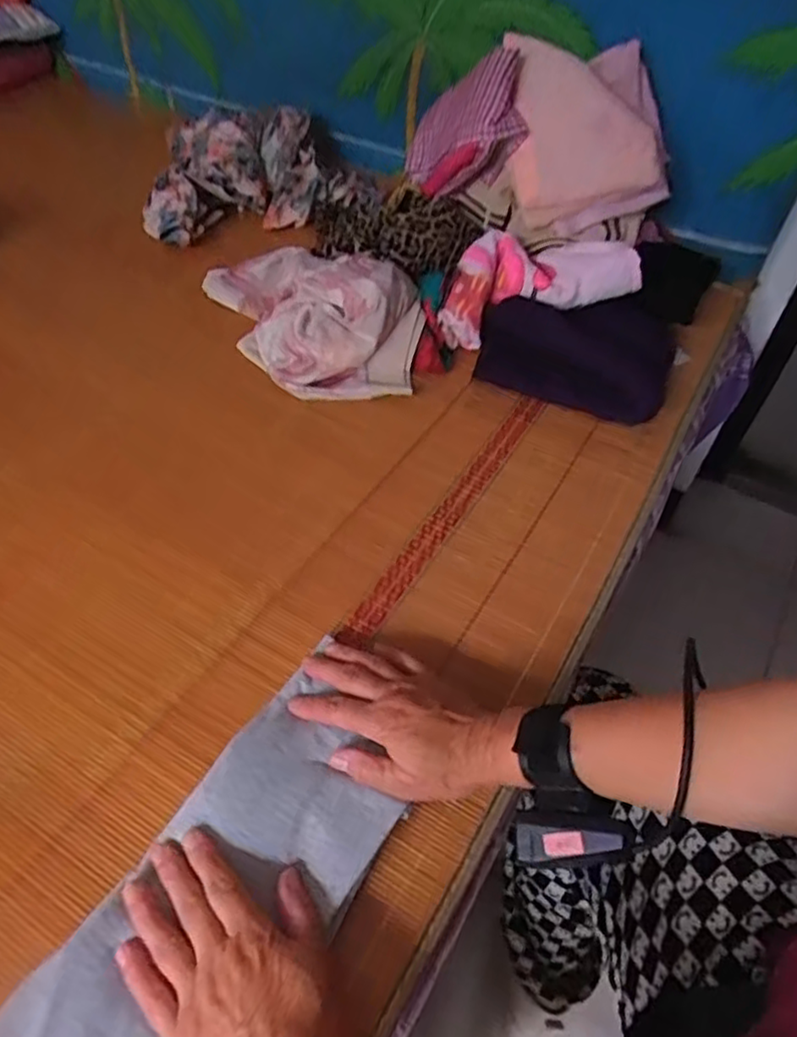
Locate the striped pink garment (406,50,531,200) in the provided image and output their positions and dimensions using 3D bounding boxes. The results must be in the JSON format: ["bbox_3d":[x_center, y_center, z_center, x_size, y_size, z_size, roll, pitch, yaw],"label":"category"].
[{"bbox_3d":[0.079,-0.468,0.839,0.060,0.205,0.110,-30,100,-25],"label":"striped pink garment"}]

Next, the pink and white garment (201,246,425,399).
[{"bbox_3d":[-0.107,-0.267,0.816,0.184,0.090,0.322,-31,57,-26],"label":"pink and white garment"}]

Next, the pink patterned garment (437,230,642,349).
[{"bbox_3d":[0.169,-0.293,0.819,0.238,0.087,0.109,-8,49,10],"label":"pink patterned garment"}]

